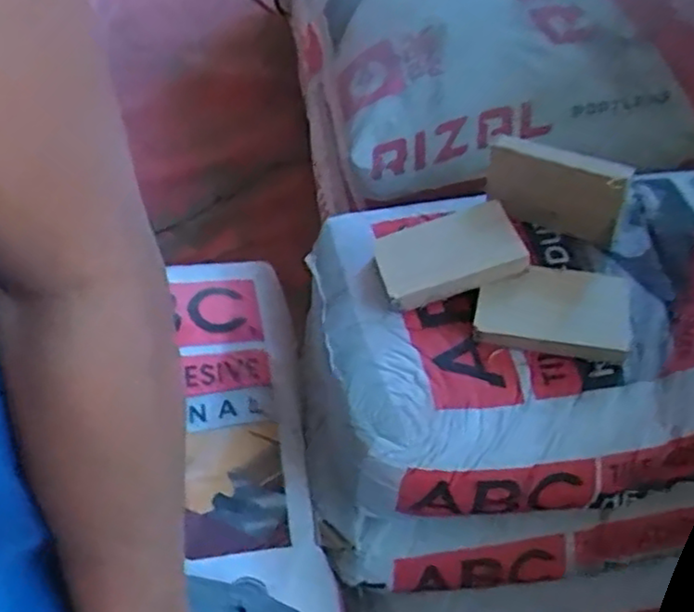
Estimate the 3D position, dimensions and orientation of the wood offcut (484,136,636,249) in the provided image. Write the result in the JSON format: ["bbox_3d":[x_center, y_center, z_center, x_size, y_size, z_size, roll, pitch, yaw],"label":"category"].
[{"bbox_3d":[0.175,-0.104,0.602,0.123,0.074,0.014,31,61,22],"label":"wood offcut"}]

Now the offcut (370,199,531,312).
[{"bbox_3d":[0.084,-0.044,0.590,0.115,0.016,0.076,-18,55,4],"label":"offcut"}]

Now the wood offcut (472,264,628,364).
[{"bbox_3d":[0.163,0.002,0.559,0.115,0.014,0.075,12,66,7],"label":"wood offcut"}]

